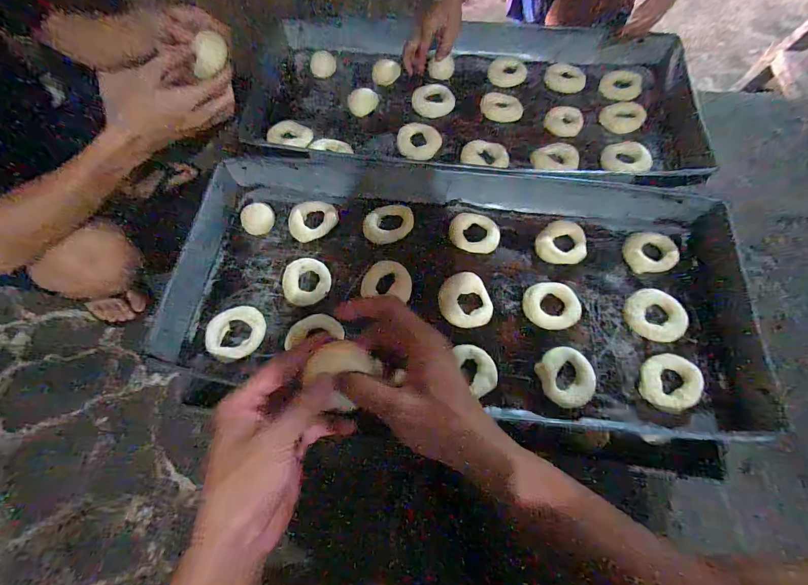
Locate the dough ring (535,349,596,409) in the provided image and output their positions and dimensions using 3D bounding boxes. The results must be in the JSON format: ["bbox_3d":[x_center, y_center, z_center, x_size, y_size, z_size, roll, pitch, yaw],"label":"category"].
[{"bbox_3d":[0.226,0.116,0.522,0.071,0.018,0.078,0,64,0],"label":"dough ring"}]

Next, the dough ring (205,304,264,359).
[{"bbox_3d":[-0.250,0.058,0.564,0.083,0.021,0.072,-41,70,-15],"label":"dough ring"}]

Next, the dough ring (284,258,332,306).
[{"bbox_3d":[-0.153,-0.018,0.593,0.072,0.019,0.072,-1,65,2],"label":"dough ring"}]

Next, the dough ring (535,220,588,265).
[{"bbox_3d":[0.252,-0.079,0.612,0.077,0.021,0.077,0,64,0],"label":"dough ring"}]

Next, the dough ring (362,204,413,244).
[{"bbox_3d":[-0.024,-0.114,0.624,0.085,0.013,0.060,-24,67,-12],"label":"dough ring"}]

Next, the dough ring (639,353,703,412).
[{"bbox_3d":[0.366,0.122,0.521,0.071,0.016,0.080,15,65,7],"label":"dough ring"}]

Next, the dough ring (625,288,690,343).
[{"bbox_3d":[0.375,0.032,0.563,0.076,0.020,0.080,0,64,0],"label":"dough ring"}]

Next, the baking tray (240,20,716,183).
[{"bbox_3d":[0.137,-0.413,0.751,0.836,0.072,0.412,7,64,3],"label":"baking tray"}]

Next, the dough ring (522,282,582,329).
[{"bbox_3d":[0.220,0.020,0.565,0.081,0.020,0.071,8,64,3],"label":"dough ring"}]

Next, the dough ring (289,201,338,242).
[{"bbox_3d":[-0.153,-0.123,0.642,0.082,0.026,0.058,-19,66,-9],"label":"dough ring"}]

